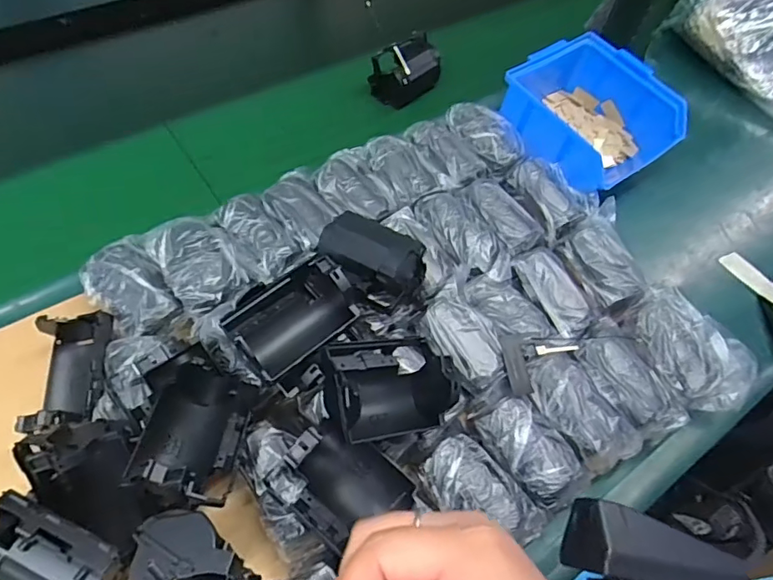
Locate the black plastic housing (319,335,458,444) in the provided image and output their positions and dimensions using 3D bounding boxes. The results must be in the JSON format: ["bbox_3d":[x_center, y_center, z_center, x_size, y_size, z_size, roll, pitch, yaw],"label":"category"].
[{"bbox_3d":[0.000,0.053,0.294,0.072,0.045,0.058,7,53,-31],"label":"black plastic housing"}]

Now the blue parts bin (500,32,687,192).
[{"bbox_3d":[0.181,-0.159,0.473,0.126,0.063,0.134,-29,66,-21],"label":"blue parts bin"}]

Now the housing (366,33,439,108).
[{"bbox_3d":[0.022,-0.219,0.517,0.047,0.050,0.070,42,64,18],"label":"housing"}]

